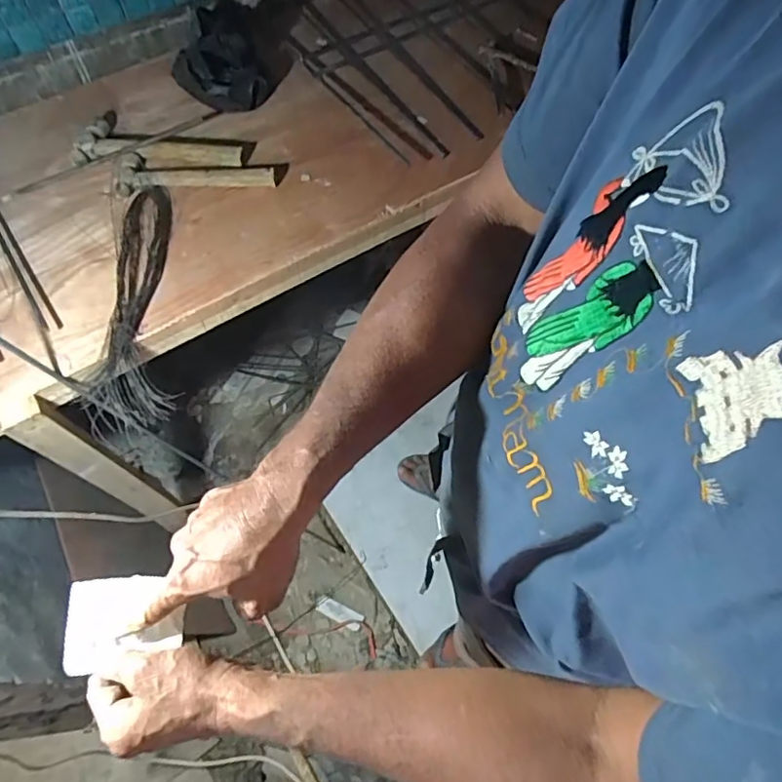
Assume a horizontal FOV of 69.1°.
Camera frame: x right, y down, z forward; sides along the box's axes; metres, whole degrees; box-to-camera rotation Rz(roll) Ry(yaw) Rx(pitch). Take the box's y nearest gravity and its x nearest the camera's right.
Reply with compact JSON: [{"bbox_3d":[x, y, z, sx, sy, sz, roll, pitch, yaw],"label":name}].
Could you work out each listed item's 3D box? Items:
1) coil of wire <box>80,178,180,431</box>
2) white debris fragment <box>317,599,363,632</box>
[{"bbox_3d":[-0.421,-0.153,0.916,0.142,0.060,0.432,-10,63,-5],"label":"coil of wire"},{"bbox_3d":[-0.126,0.551,1.406,0.116,0.006,0.043,22,47,20],"label":"white debris fragment"}]

